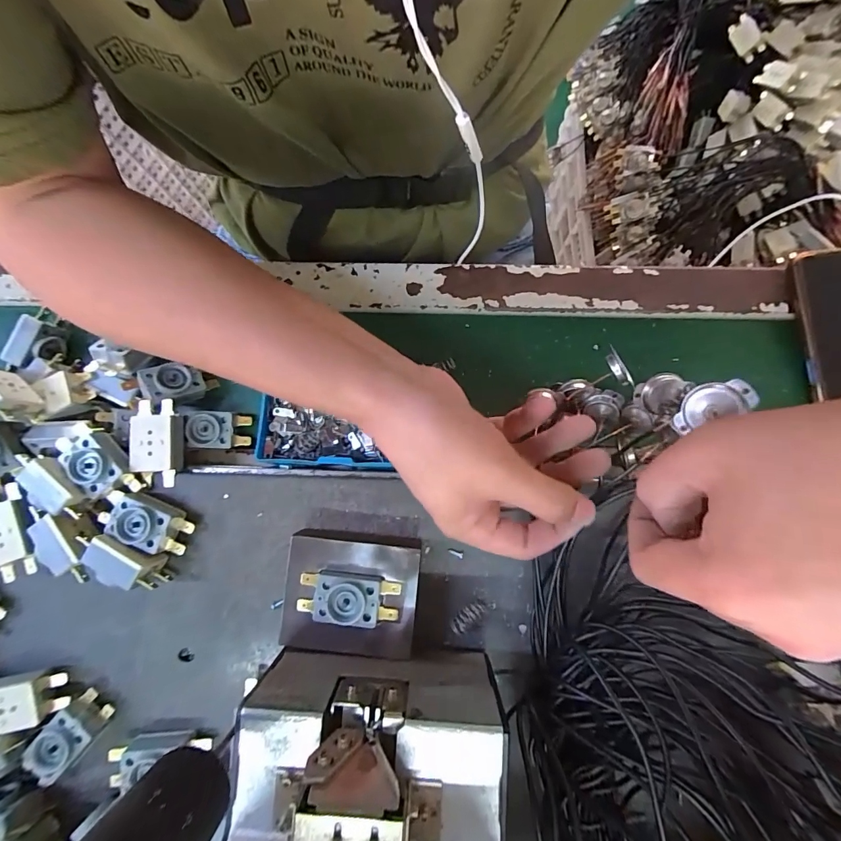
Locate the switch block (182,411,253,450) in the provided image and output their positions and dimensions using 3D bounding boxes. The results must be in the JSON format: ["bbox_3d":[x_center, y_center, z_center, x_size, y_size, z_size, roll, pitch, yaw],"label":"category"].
[{"bbox_3d":[-0.150,0.007,0.311,0.044,0.015,0.027,4,88,-15],"label":"switch block"}]

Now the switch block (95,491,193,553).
[{"bbox_3d":[-0.179,0.066,0.273,0.056,0.022,0.032,14,84,4],"label":"switch block"}]

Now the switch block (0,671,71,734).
[{"bbox_3d":[-0.256,0.177,0.262,0.052,0.020,0.029,-10,83,1],"label":"switch block"}]

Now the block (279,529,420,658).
[{"bbox_3d":[-0.042,0.106,0.261,0.079,0.023,0.069,5,83,3],"label":"block"}]

